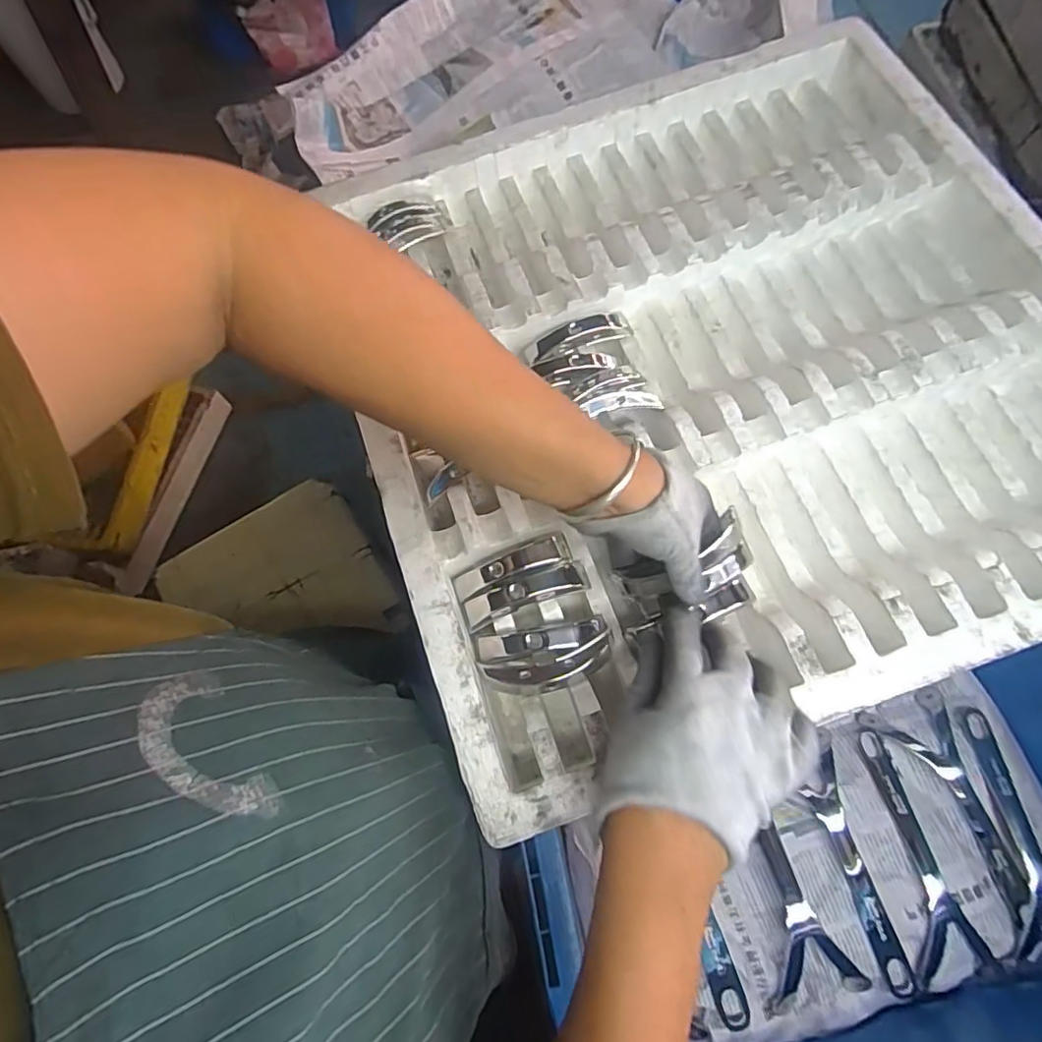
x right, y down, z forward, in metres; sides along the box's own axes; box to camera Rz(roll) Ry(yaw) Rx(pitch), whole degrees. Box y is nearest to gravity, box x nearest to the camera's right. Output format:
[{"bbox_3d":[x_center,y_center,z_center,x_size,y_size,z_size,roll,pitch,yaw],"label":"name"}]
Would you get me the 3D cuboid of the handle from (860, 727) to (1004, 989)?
[{"bbox_3d":[0.357,0.316,0.558,0.072,0.028,0.210,-17,70,-4],"label":"handle"}]

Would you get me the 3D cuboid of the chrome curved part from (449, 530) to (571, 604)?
[{"bbox_3d":[-0.008,0.033,0.431,0.084,0.031,0.022,-19,70,-4],"label":"chrome curved part"}]

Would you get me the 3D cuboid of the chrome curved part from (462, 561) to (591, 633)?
[{"bbox_3d":[0.003,0.052,0.429,0.092,0.031,0.021,-18,70,-4],"label":"chrome curved part"}]

